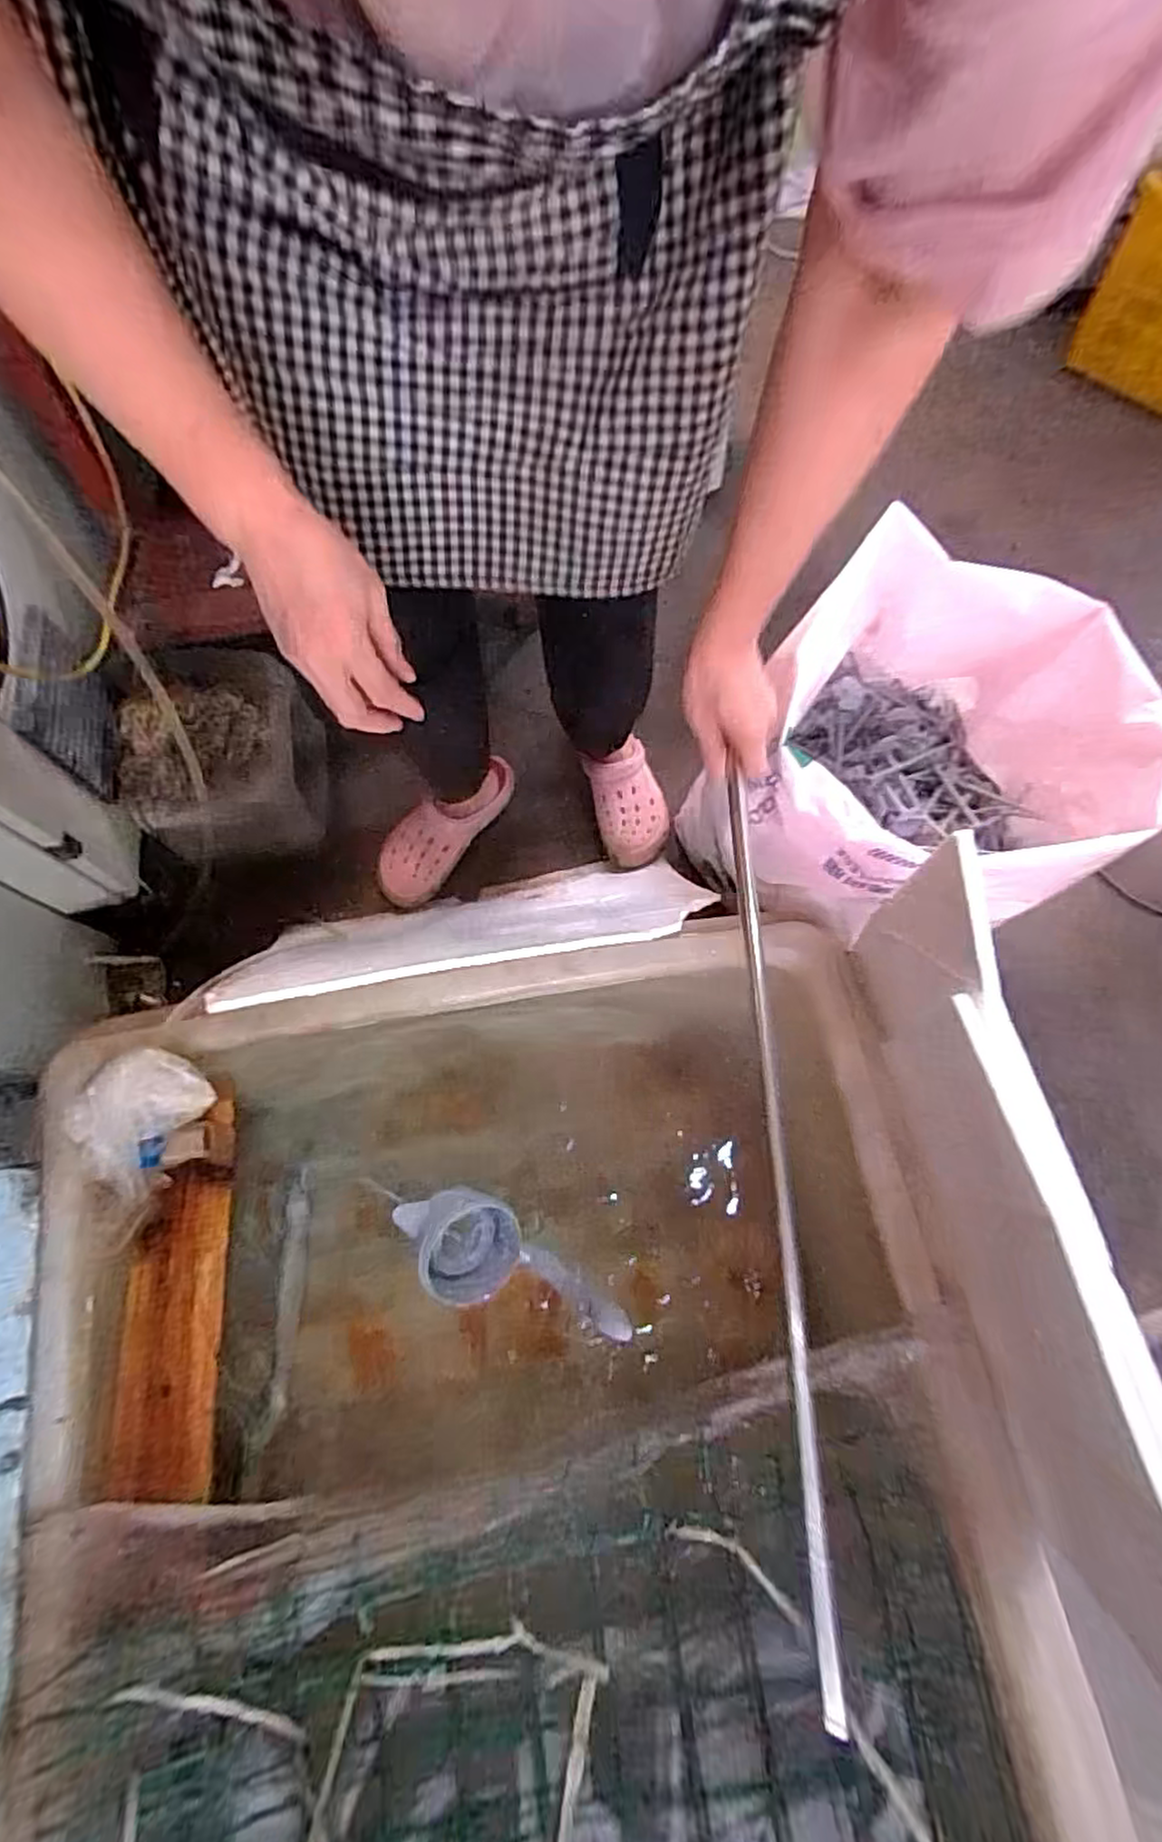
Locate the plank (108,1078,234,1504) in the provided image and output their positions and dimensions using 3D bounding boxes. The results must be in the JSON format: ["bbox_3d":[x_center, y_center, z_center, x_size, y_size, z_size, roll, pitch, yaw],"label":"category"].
[{"bbox_3d":[-0.376,0.330,0.665,0.086,0.027,0.335,-6,71,-3],"label":"plank"}]

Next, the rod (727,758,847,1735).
[{"bbox_3d":[0.146,0.214,0.528,0.013,0.017,0.663,-4,83,-2],"label":"rod"}]

